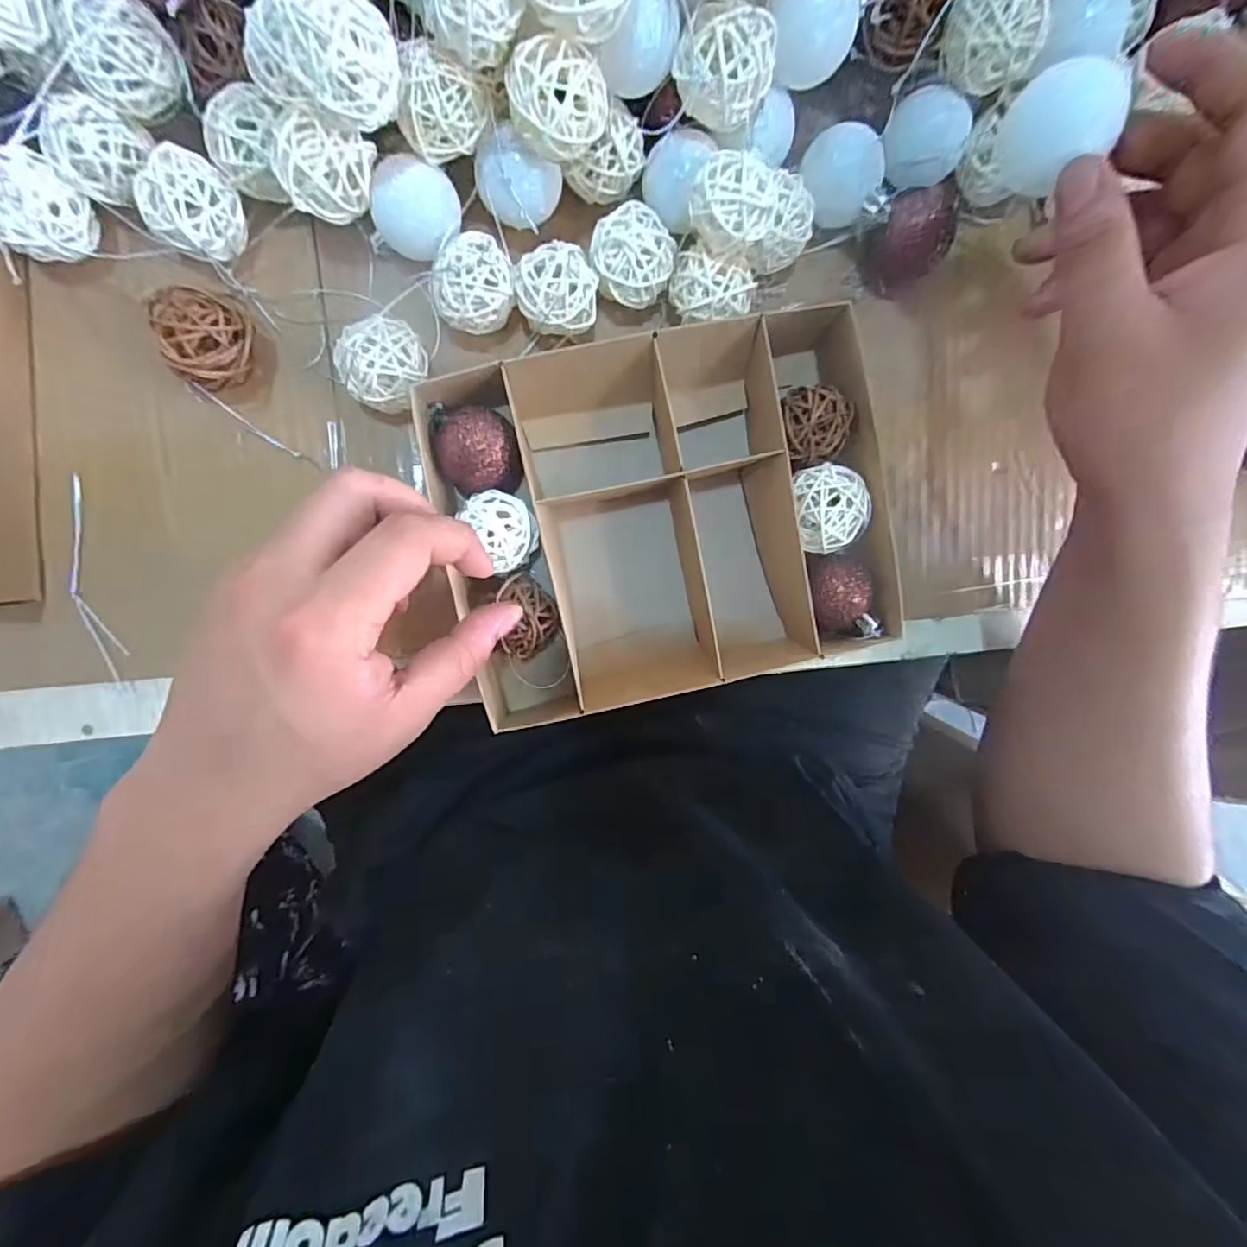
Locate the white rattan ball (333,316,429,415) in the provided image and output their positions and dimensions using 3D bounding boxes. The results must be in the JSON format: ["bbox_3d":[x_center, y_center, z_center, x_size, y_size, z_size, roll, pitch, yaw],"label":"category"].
[{"bbox_3d":[-0.109,-0.118,0.269,0.037,0.039,0.035,-1,101,-5],"label":"white rattan ball"}]

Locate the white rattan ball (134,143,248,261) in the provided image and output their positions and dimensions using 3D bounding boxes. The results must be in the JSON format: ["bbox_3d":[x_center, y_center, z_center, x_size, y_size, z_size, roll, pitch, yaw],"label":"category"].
[{"bbox_3d":[-0.188,-0.182,0.254,0.032,0.034,0.035,-1,101,-5],"label":"white rattan ball"}]

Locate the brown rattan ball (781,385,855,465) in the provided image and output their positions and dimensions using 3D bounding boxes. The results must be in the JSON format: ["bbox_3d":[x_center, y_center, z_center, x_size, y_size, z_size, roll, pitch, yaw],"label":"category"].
[{"bbox_3d":[0.093,-0.098,0.291,0.032,0.038,0.035,-1,101,-5],"label":"brown rattan ball"}]

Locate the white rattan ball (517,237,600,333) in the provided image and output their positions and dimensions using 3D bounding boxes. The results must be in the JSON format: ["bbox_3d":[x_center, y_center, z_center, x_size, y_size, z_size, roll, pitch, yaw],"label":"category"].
[{"bbox_3d":[-0.031,-0.154,0.273,0.036,0.035,0.036,-1,101,-5],"label":"white rattan ball"}]

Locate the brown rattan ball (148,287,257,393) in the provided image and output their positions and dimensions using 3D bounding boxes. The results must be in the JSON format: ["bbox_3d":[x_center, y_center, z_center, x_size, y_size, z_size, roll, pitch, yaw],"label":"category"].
[{"bbox_3d":[-0.189,-0.128,0.261,0.034,0.036,0.039,25,98,-9],"label":"brown rattan ball"}]

